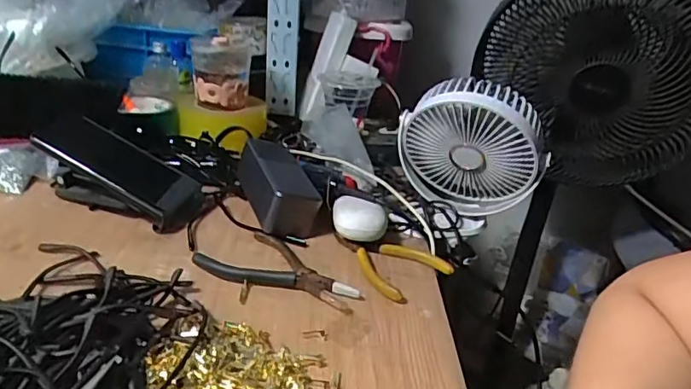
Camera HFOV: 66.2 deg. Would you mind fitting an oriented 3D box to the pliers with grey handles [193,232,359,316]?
[{"bbox_3d":[-0.055,0.067,0.478,0.146,0.014,0.073,16,27,22],"label":"pliers with grey handles"}]

